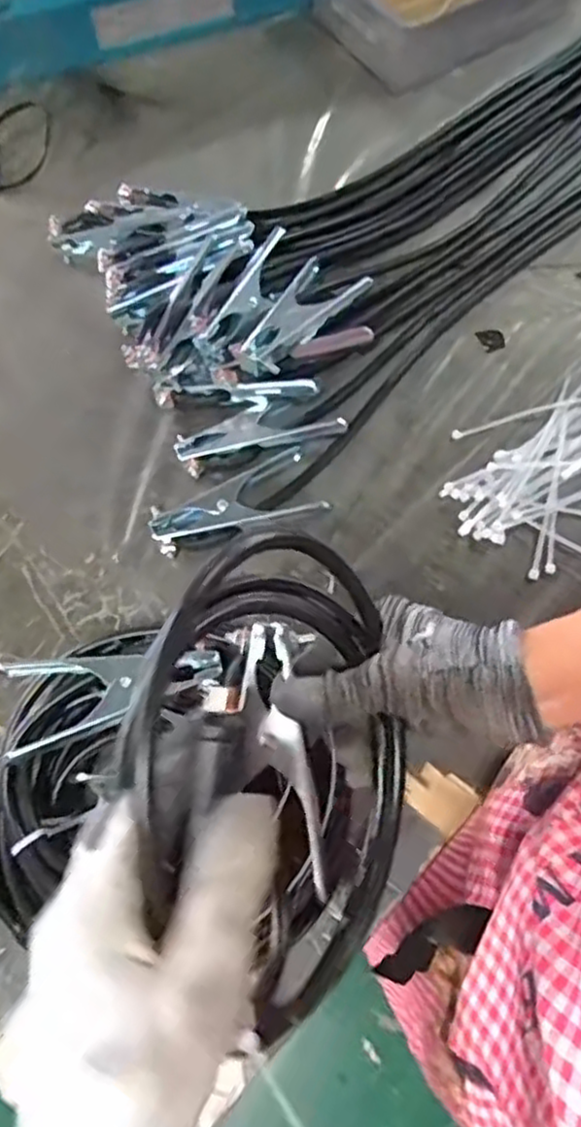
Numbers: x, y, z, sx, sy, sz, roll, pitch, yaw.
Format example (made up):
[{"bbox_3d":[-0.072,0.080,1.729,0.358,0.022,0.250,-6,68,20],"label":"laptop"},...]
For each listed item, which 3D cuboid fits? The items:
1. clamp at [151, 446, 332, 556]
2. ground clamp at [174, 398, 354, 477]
[{"bbox_3d":[-0.043,-0.044,0.560,0.131,0.021,0.060,-23,69,-7],"label":"clamp"},{"bbox_3d":[-0.028,-0.111,0.589,0.133,0.025,0.054,-18,69,-6],"label":"ground clamp"}]

